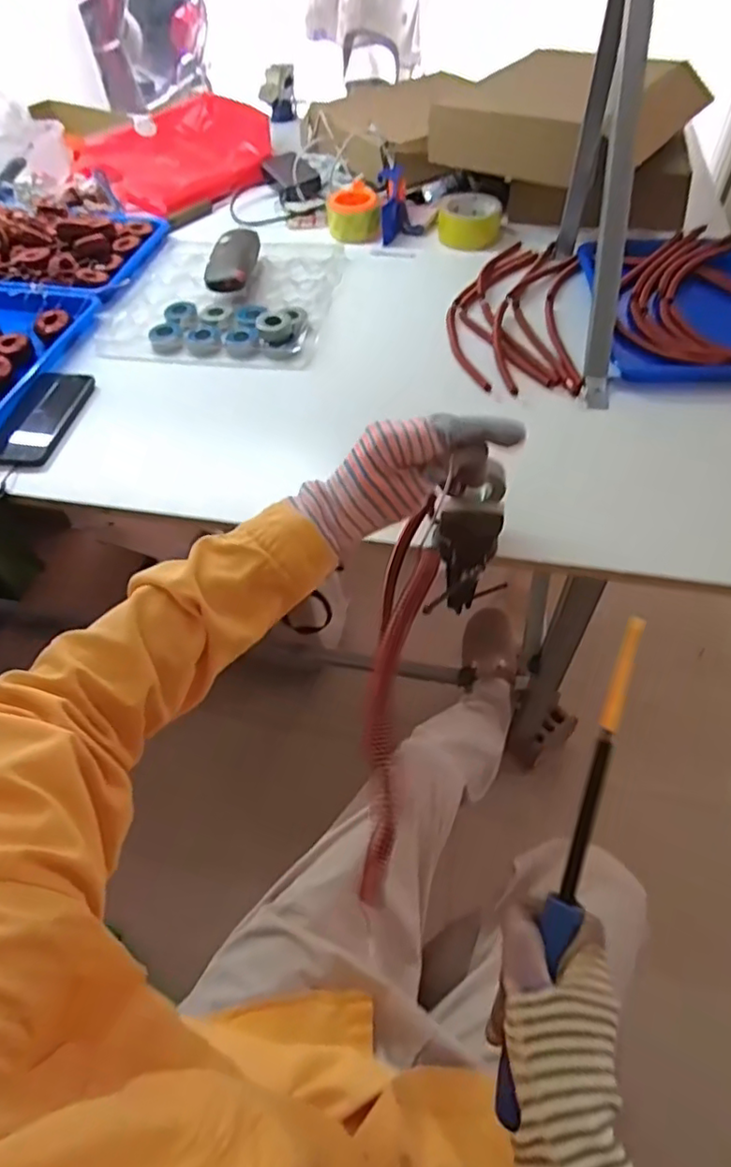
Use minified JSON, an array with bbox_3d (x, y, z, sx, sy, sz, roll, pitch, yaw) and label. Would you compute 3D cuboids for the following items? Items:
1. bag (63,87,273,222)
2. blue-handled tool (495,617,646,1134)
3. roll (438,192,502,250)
[{"bbox_3d":[-0.368,-0.834,1.163,0.344,0.090,0.339,36,63,26],"label":"bag"},{"bbox_3d":[0.130,0.165,0.367,0.022,0.022,0.296,16,82,15],"label":"blue-handled tool"},{"bbox_3d":[0.168,-0.584,0.976,0.100,0.049,0.104,3,53,5],"label":"roll"}]

